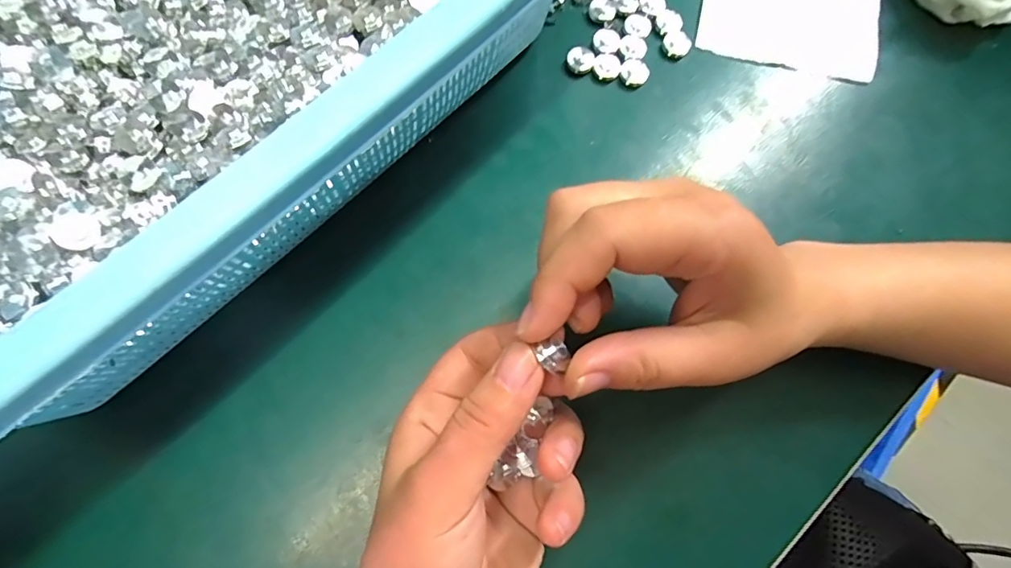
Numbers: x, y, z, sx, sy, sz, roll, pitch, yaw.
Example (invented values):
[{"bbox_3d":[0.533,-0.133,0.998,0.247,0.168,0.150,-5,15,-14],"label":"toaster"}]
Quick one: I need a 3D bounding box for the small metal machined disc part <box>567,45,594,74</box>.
[{"bbox_3d":[0.043,-0.130,0.272,0.014,0.005,0.014,14,75,2],"label":"small metal machined disc part"}]

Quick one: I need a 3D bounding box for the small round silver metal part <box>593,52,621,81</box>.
[{"bbox_3d":[0.059,-0.126,0.274,0.015,0.005,0.015,0,75,-2],"label":"small round silver metal part"}]

